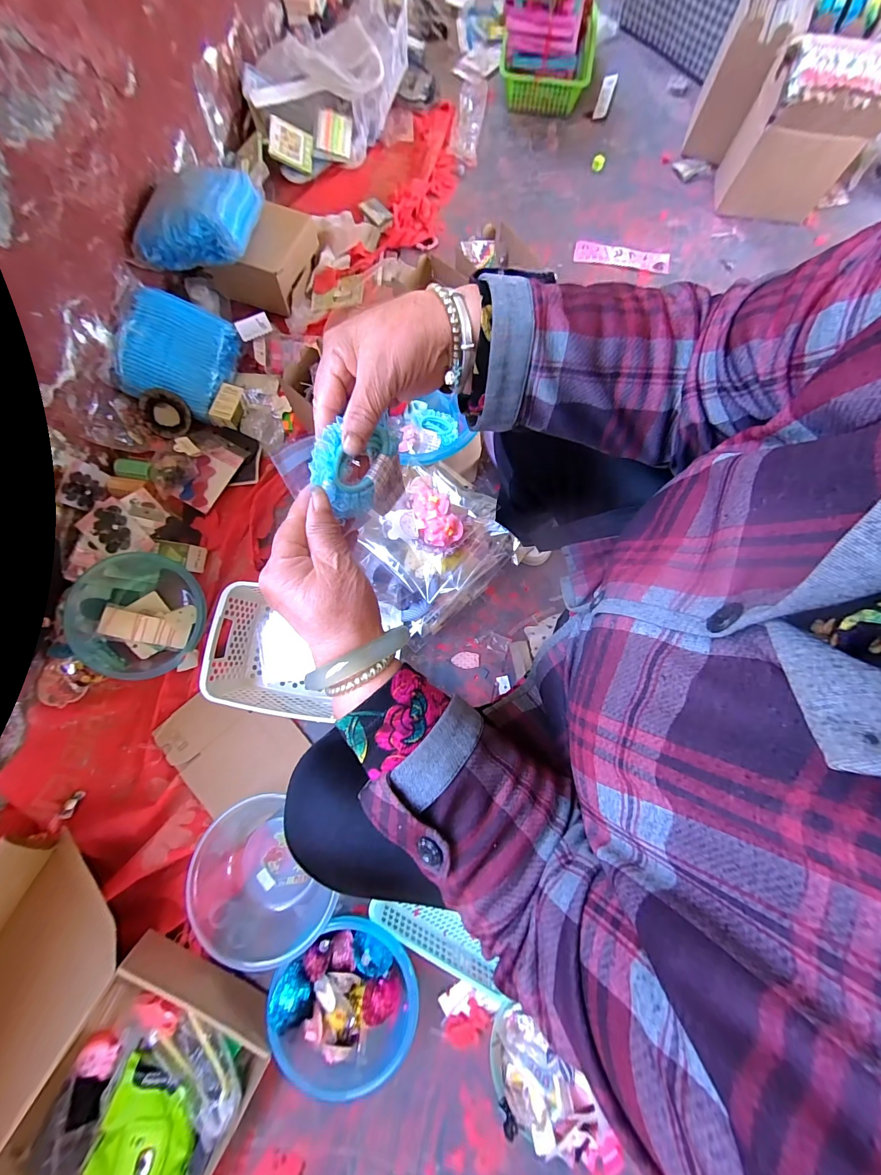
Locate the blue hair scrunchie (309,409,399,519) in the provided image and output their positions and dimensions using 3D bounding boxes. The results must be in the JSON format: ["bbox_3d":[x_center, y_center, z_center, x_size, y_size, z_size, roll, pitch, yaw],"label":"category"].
[{"bbox_3d":[-0.061,-0.093,0.276,0.014,0.056,0.075,14,61,46],"label":"blue hair scrunchie"}]

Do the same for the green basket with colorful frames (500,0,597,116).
[{"bbox_3d":[0.297,-1.501,0.961,0.255,0.270,0.328,14,78,1],"label":"green basket with colorful frames"}]

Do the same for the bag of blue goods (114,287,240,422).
[{"bbox_3d":[-0.554,-0.490,0.790,0.185,0.079,0.207,15,79,3],"label":"bag of blue goods"}]

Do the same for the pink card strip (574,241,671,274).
[{"bbox_3d":[0.455,-0.828,0.943,0.232,0.011,0.054,10,78,1],"label":"pink card strip"}]

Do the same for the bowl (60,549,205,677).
[{"bbox_3d":[-0.576,0.055,0.704,0.231,0.083,0.211,0,78,-2],"label":"bowl"}]

